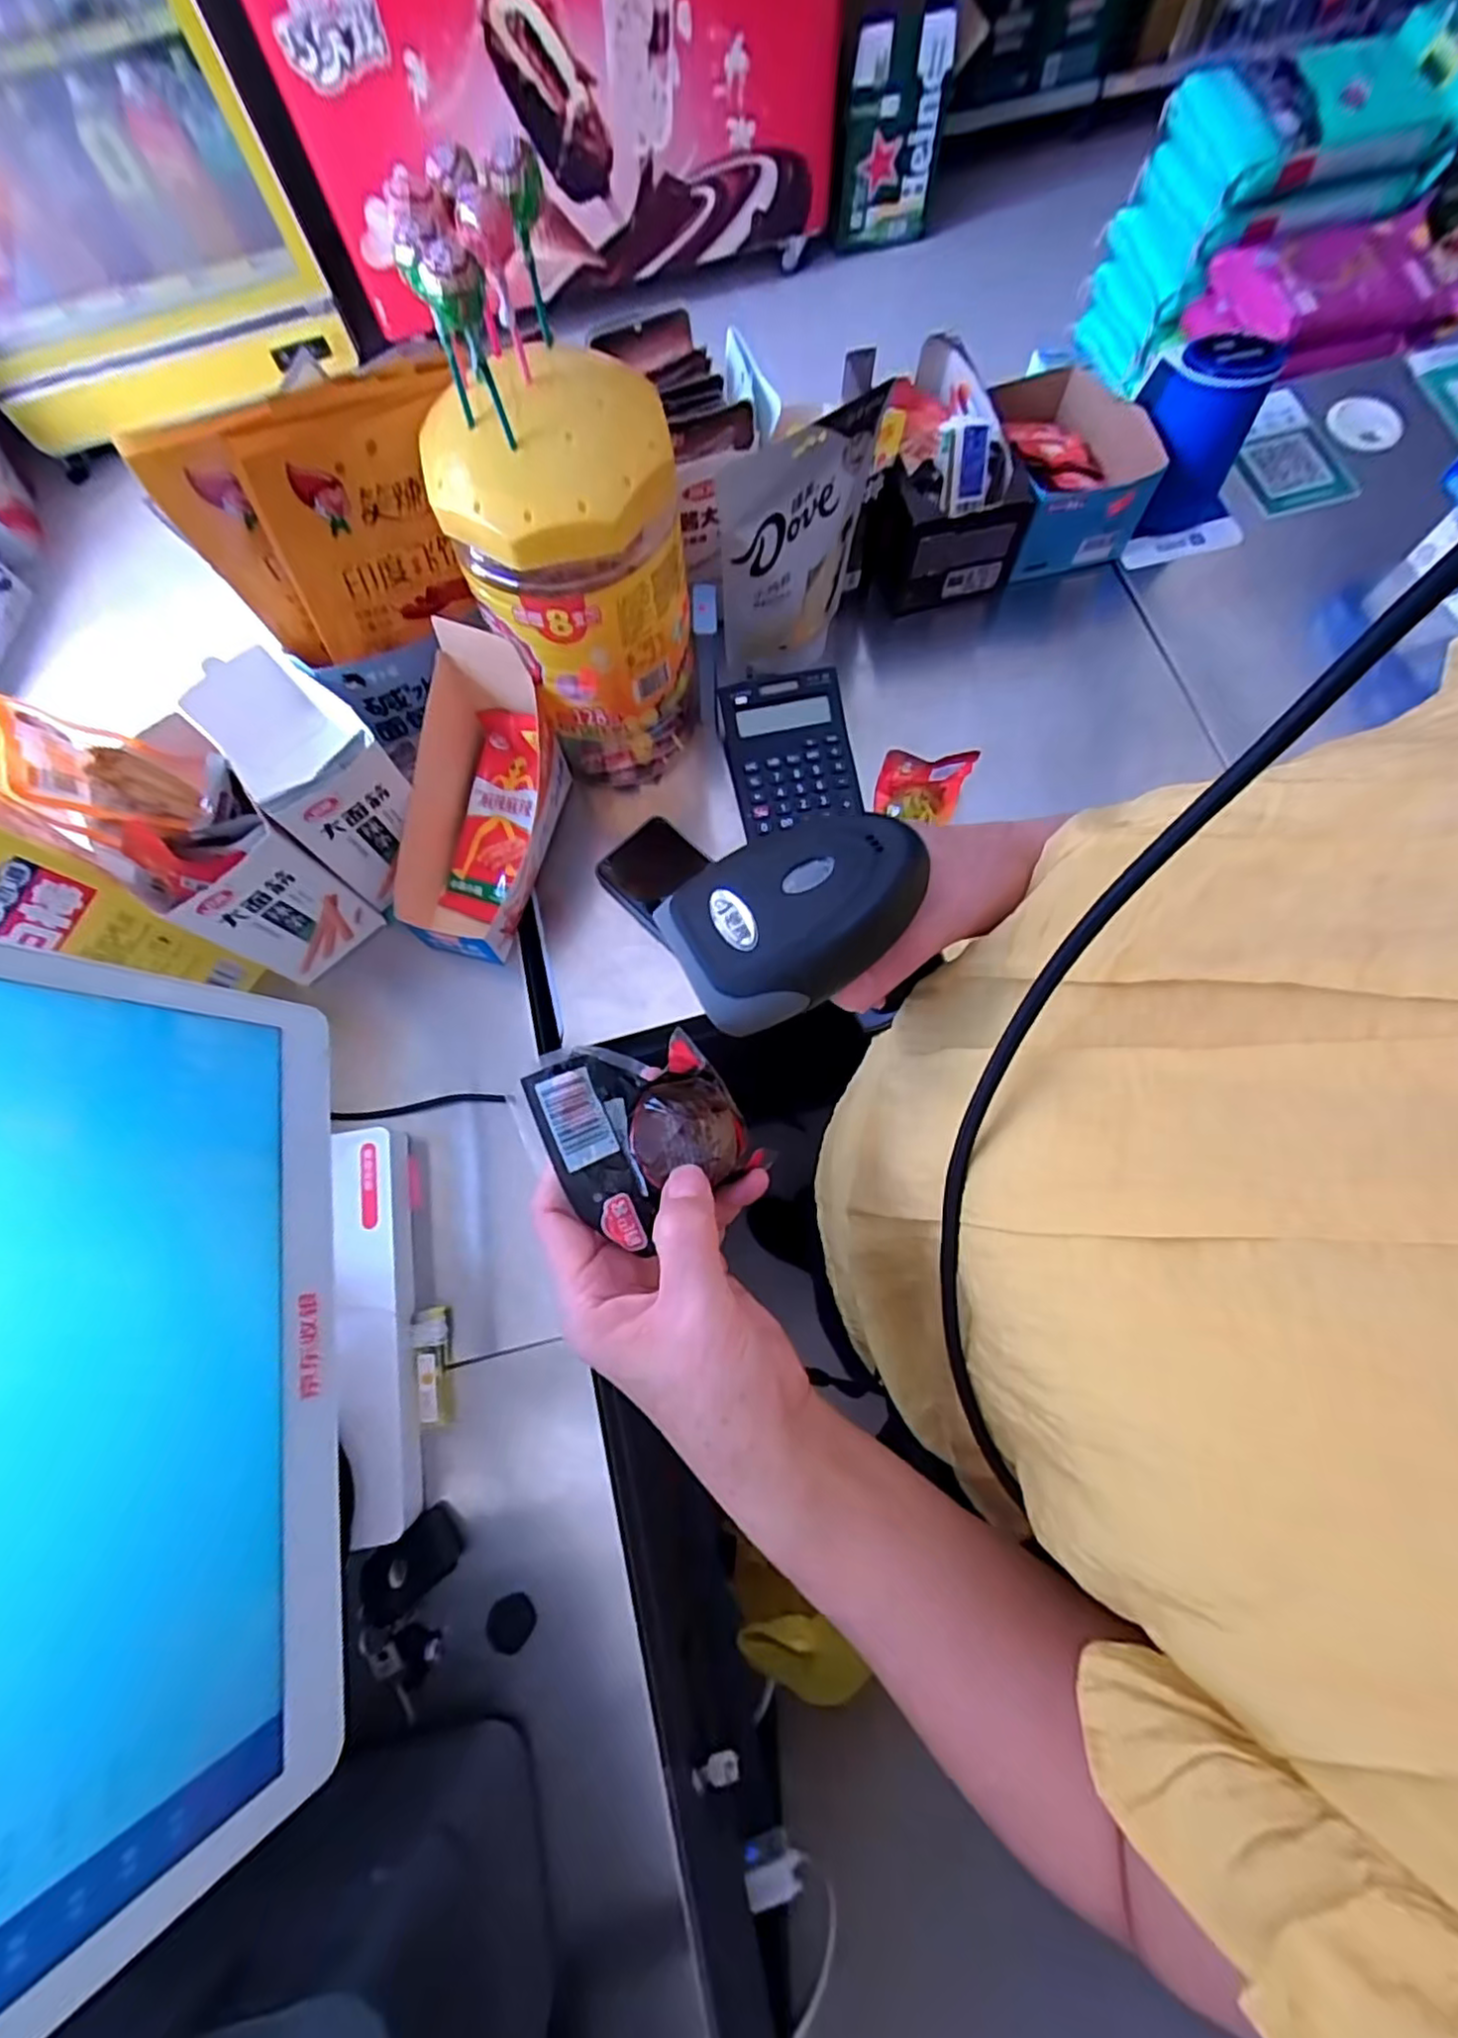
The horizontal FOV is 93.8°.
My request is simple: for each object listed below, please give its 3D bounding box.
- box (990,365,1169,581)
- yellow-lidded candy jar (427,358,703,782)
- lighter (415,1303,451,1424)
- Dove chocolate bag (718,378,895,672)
[{"bbox_3d":[0.305,-0.521,0.636,0.121,0.070,0.189,-11,74,-1],"label":"box"},{"bbox_3d":[-0.092,-0.293,0.485,0.115,0.255,0.135,29,77,10],"label":"yellow-lidded candy jar"},{"bbox_3d":[-0.201,0.235,0.466,0.021,0.020,0.071,-5,74,1],"label":"lighter"},{"bbox_3d":[0.053,-0.361,0.534,0.042,0.184,0.141,39,79,12],"label":"Dove chocolate bag"}]

